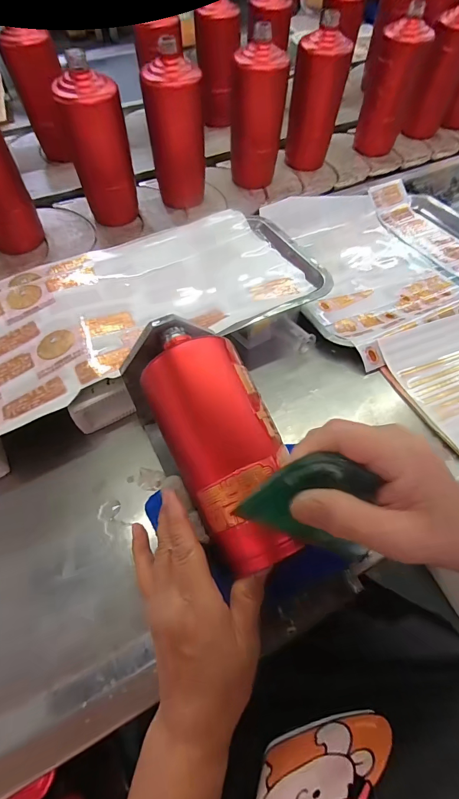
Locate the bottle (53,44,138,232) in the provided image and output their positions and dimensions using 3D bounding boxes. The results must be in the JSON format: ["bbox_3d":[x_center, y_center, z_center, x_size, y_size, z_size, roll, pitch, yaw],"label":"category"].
[{"bbox_3d":[-0.185,-0.357,0.500,0.081,0.180,0.073,-15,60,-10],"label":"bottle"}]

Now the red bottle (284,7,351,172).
[{"bbox_3d":[0.147,-0.503,0.588,0.080,0.179,0.066,20,62,10],"label":"red bottle"}]

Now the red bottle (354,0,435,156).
[{"bbox_3d":[0.286,-0.548,0.621,0.082,0.173,0.067,18,61,9],"label":"red bottle"}]

